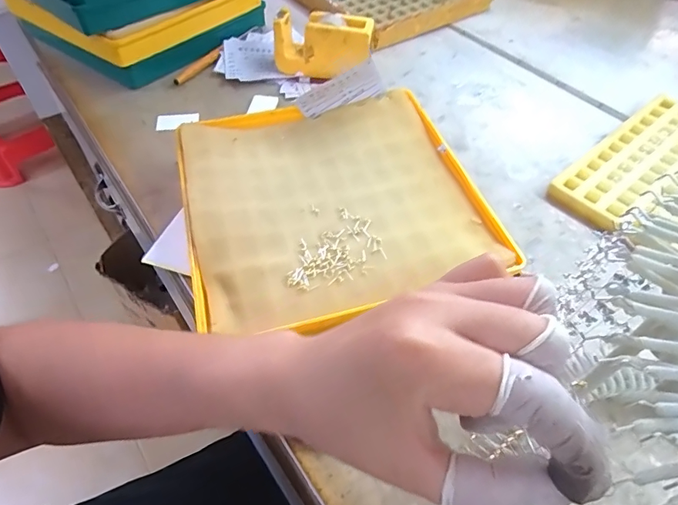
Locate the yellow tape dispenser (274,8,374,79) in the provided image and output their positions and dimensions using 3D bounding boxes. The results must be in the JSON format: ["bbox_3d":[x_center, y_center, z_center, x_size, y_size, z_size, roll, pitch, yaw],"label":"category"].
[{"bbox_3d":[-0.022,-0.287,0.606,0.130,0.069,0.048,10,51,5],"label":"yellow tape dispenser"}]

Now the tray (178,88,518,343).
[{"bbox_3d":[-0.005,-0.059,0.432,0.277,0.023,0.263,-12,55,-11],"label":"tray"}]

